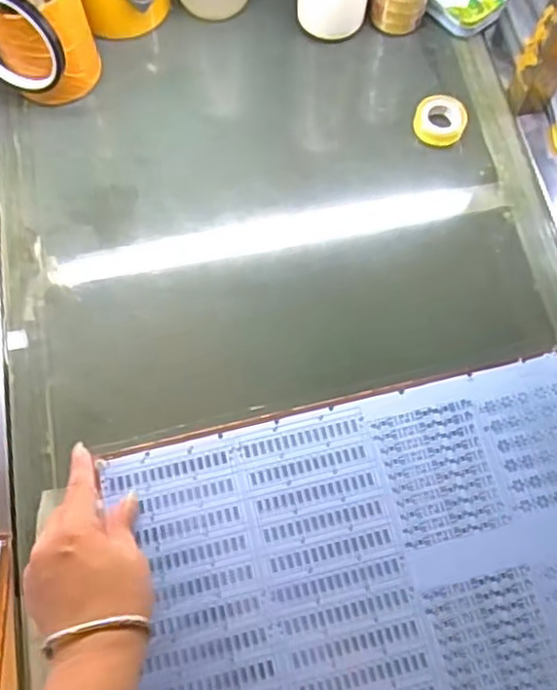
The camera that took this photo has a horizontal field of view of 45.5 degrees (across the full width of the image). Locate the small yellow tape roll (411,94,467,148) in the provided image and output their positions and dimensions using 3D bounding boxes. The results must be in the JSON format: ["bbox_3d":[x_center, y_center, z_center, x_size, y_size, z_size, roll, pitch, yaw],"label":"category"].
[{"bbox_3d":[0.145,-0.203,0.599,0.045,0.017,0.045,1,69,-1],"label":"small yellow tape roll"}]

